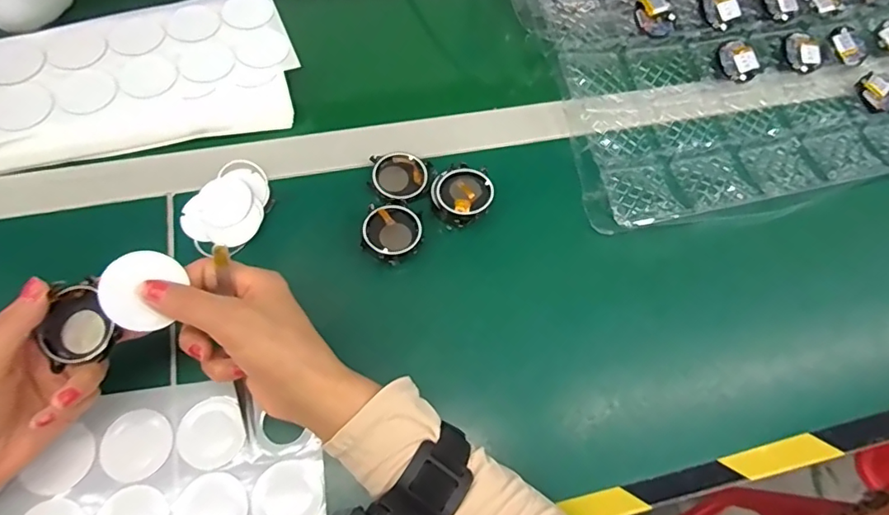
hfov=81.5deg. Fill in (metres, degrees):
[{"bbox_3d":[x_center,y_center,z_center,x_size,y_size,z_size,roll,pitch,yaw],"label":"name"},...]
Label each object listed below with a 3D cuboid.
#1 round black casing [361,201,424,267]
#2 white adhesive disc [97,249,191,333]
[{"bbox_3d":[-0.040,-0.020,0.397,0.046,0.010,0.051,-2,63,0],"label":"round black casing"},{"bbox_3d":[-0.166,0.017,0.283,0.038,0.006,0.044,30,66,-33],"label":"white adhesive disc"}]

